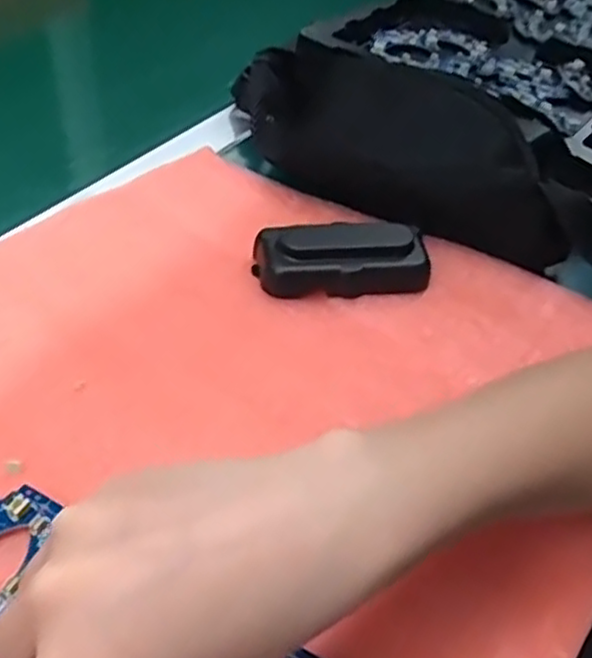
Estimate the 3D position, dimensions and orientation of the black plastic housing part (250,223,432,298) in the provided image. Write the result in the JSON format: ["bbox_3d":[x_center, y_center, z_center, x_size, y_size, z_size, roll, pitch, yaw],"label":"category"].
[{"bbox_3d":[0.029,-0.044,0.445,0.106,0.028,0.045,-3,47,-9],"label":"black plastic housing part"}]

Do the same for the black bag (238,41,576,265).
[{"bbox_3d":[0.063,-0.131,0.497,0.277,0.070,0.077,28,50,19],"label":"black bag"}]

